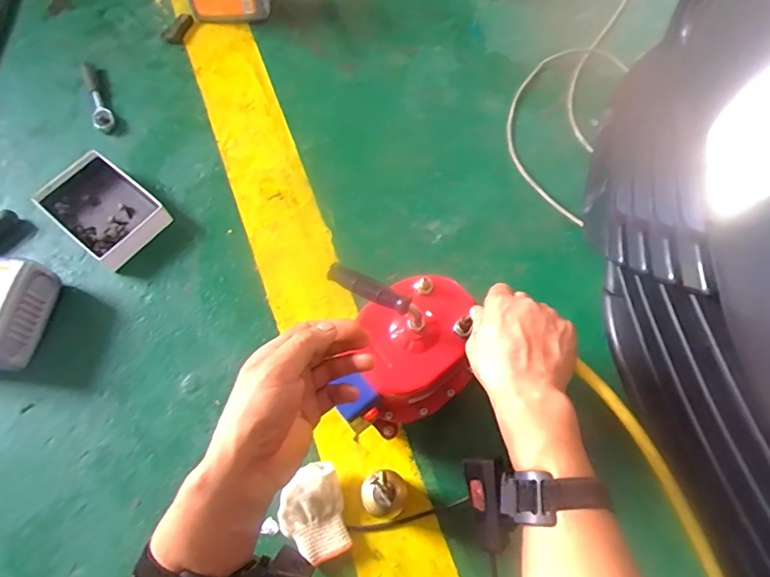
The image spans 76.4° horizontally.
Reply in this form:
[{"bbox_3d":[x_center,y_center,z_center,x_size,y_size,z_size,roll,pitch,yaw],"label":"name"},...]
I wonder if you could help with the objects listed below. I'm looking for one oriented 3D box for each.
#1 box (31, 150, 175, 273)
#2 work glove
[{"bbox_3d":[-0.518,-0.150,0.894,0.228,0.045,0.145,37,73,14],"label":"box"},{"bbox_3d":[-0.100,0.312,0.677,0.086,0.051,0.119,-14,69,-5],"label":"work glove"}]

